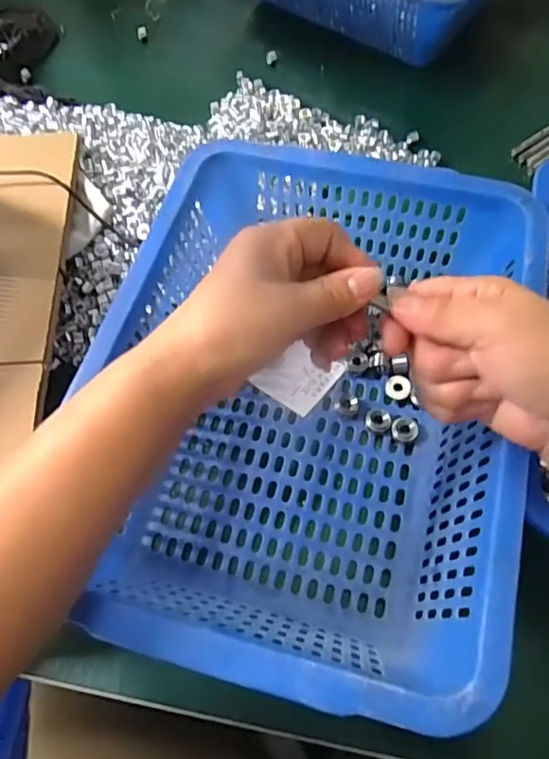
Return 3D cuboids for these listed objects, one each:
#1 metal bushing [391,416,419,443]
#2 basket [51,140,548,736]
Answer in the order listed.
[{"bbox_3d":[0.102,0.039,0.426,0.020,0.010,0.017,14,65,7],"label":"metal bushing"},{"bbox_3d":[0.022,0.011,0.387,0.262,0.118,0.350,13,65,7],"label":"basket"}]

